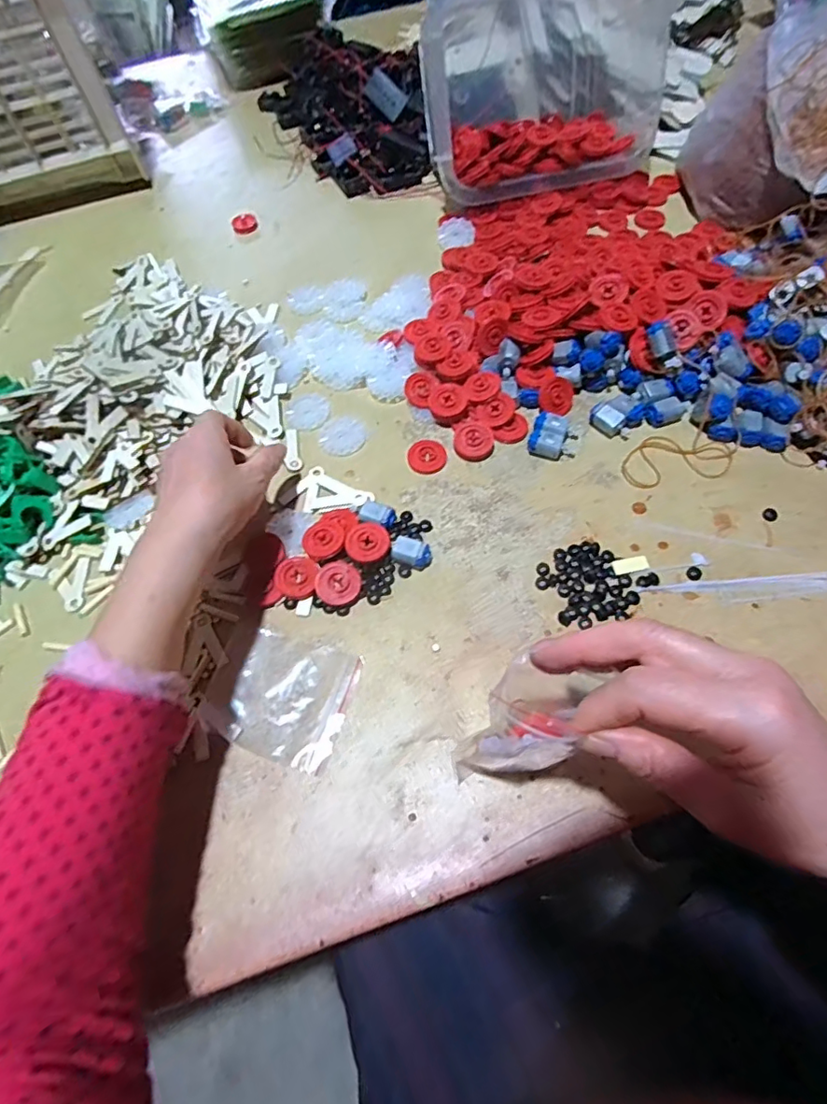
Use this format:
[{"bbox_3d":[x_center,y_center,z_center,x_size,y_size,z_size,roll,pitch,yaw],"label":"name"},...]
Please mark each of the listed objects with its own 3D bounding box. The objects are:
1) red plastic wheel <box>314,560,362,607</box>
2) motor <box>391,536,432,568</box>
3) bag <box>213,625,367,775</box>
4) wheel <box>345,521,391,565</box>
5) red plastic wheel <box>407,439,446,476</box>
[{"bbox_3d":[-0.055,0.023,0.400,0.032,0.004,0.032,3,72,-9],"label":"red plastic wheel"},{"bbox_3d":[-0.001,0.001,0.412,0.029,0.015,0.018,20,65,14],"label":"motor"},{"bbox_3d":[-0.083,0.097,0.371,0.078,0.005,0.080,14,64,11],"label":"bag"},{"bbox_3d":[-0.035,-0.007,0.413,0.033,0.005,0.033,-1,62,3],"label":"wheel"},{"bbox_3d":[0.011,-0.080,0.460,0.031,0.010,0.030,1,62,4],"label":"red plastic wheel"}]

